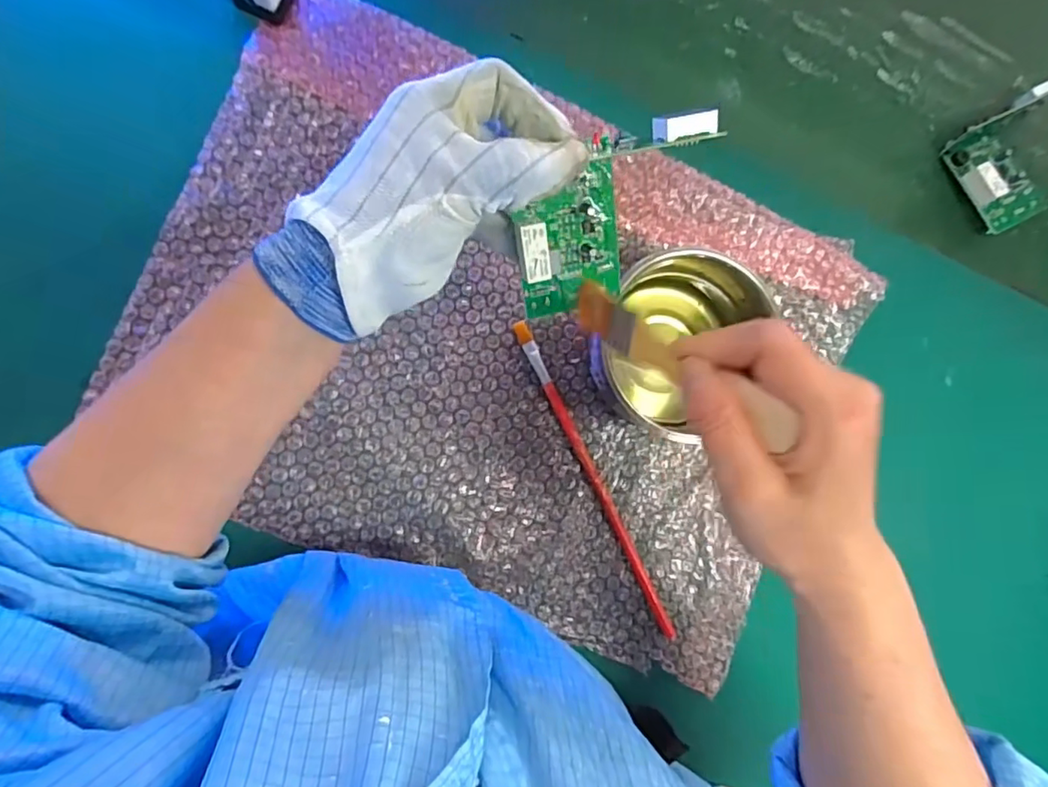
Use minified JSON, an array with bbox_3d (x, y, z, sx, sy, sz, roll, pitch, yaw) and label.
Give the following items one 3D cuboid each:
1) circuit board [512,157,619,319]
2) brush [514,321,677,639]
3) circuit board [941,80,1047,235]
[{"bbox_3d":[0.023,-0.077,0.292,0.058,0.016,0.072,-20,125,-17],"label":"circuit board"},{"bbox_3d":[0.052,0.063,0.403,0.010,0.006,0.249,-26,91,-9],"label":"brush"},{"bbox_3d":[0.403,-0.190,0.459,0.093,0.029,0.092,-25,91,-9],"label":"circuit board"}]

